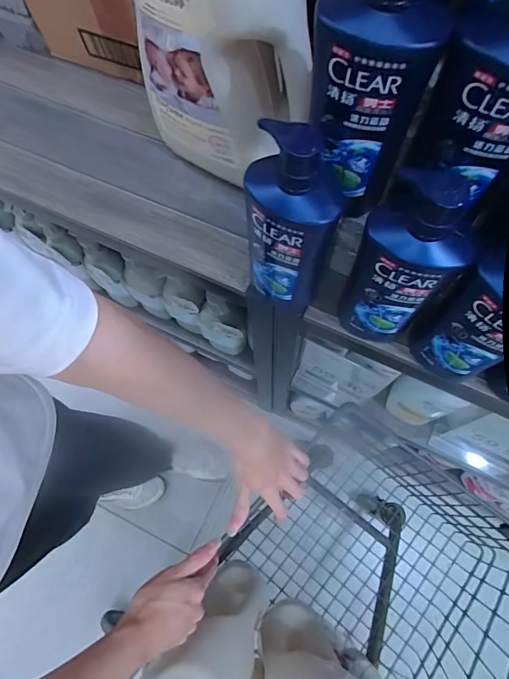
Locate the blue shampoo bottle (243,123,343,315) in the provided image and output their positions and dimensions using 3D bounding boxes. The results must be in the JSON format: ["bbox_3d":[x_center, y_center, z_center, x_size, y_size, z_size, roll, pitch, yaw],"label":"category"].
[{"bbox_3d":[0.031,-0.102,0.396,0.075,0.226,0.077,-4,70,1],"label":"blue shampoo bottle"}]

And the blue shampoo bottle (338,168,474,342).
[{"bbox_3d":[0.135,-0.061,0.381,0.079,0.212,0.053,29,74,12],"label":"blue shampoo bottle"}]

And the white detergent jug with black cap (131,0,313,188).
[{"bbox_3d":[-0.027,-0.301,0.399,0.191,0.342,0.094,19,68,-5],"label":"white detergent jug with black cap"}]

